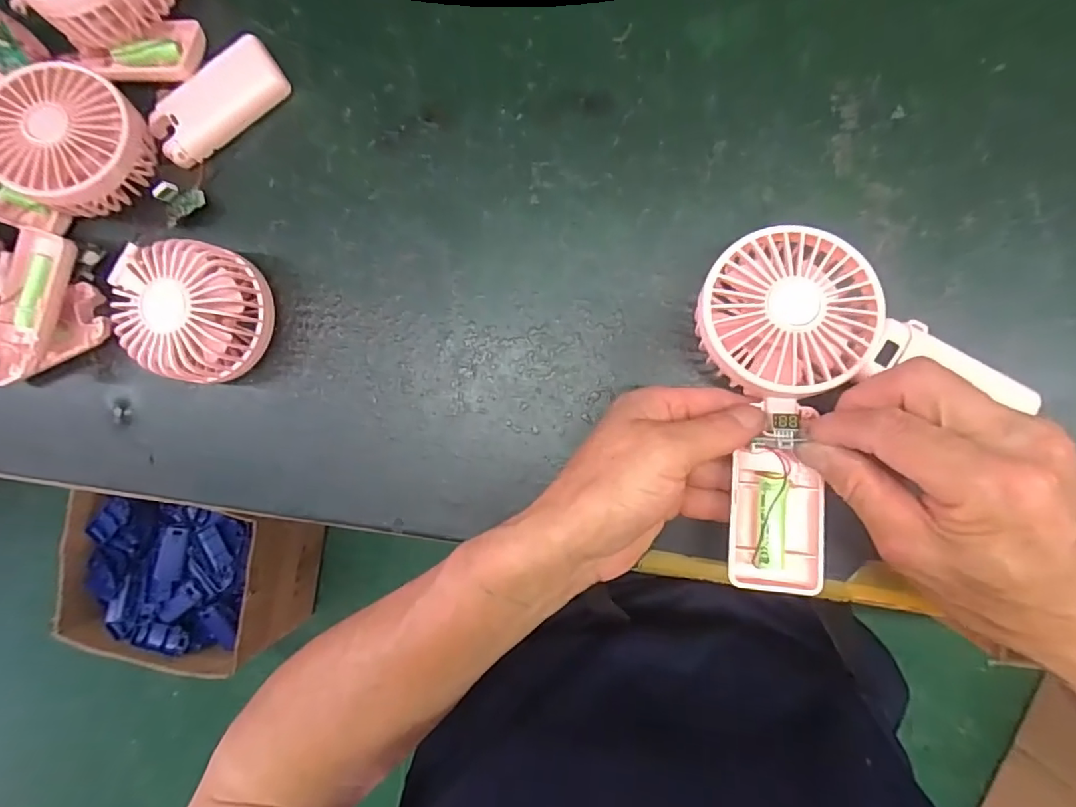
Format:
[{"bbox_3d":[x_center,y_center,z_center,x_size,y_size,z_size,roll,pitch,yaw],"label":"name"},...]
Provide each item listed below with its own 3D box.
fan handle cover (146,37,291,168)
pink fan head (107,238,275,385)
[{"bbox_3d":[-0.209,-0.197,0.350,0.092,0.018,0.045,-30,86,8],"label":"fan handle cover"},{"bbox_3d":[-0.222,-0.058,0.338,0.094,0.048,0.085,8,92,8],"label":"pink fan head"}]

